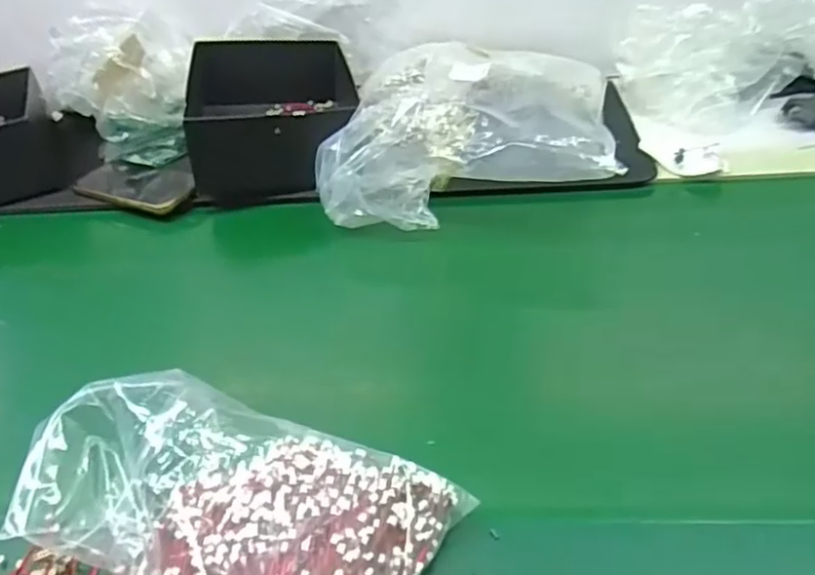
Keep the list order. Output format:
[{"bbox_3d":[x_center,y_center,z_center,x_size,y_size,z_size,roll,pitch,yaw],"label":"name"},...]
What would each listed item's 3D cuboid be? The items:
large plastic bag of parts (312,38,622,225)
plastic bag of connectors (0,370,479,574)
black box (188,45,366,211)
[{"bbox_3d":[0.073,-0.185,0.726,0.283,0.084,0.305,2,40,11],"label":"large plastic bag of parts"},{"bbox_3d":[-0.091,0.120,0.366,0.238,0.056,0.131,13,41,3],"label":"plastic bag of connectors"},{"bbox_3d":[-0.157,-0.217,0.803,0.184,0.091,0.280,-8,39,-2],"label":"black box"}]

